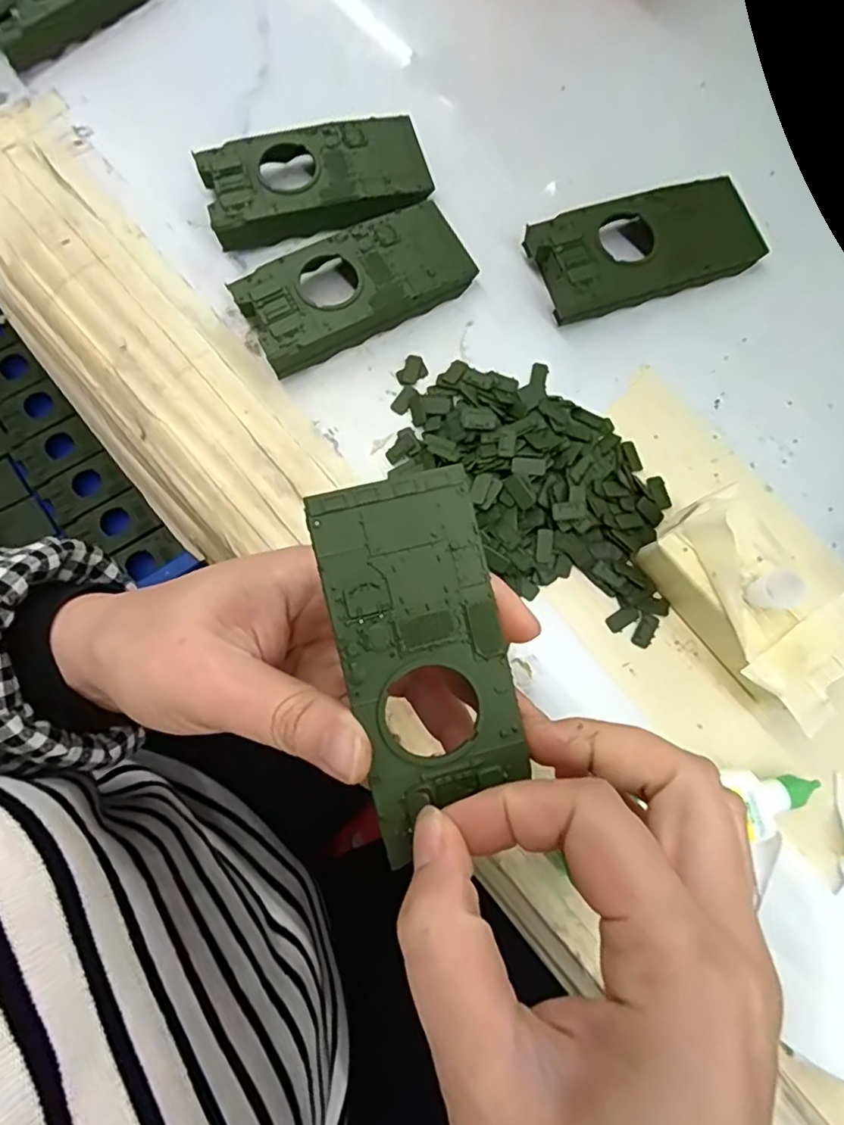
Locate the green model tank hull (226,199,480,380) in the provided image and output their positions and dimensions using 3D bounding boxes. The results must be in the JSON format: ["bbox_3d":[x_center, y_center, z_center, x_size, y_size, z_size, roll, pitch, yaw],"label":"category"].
[{"bbox_3d":[-0.030,-0.127,0.277,0.103,0.019,0.045,-28,79,-7],"label":"green model tank hull"}]

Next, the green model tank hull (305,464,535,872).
[{"bbox_3d":[0.000,0.024,0.173,0.044,0.018,0.095,-13,91,-6],"label":"green model tank hull"}]

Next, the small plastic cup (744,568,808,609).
[{"bbox_3d":[0.126,0.010,0.215,0.011,0.017,0.013,-23,79,-6],"label":"small plastic cup"}]

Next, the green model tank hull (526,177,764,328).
[{"bbox_3d":[0.103,-0.146,0.281,0.102,0.021,0.044,-18,78,-5],"label":"green model tank hull"}]

